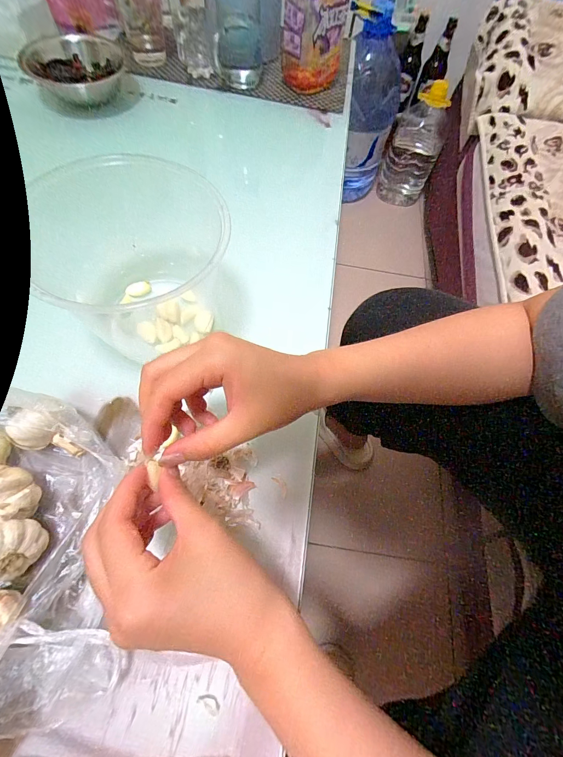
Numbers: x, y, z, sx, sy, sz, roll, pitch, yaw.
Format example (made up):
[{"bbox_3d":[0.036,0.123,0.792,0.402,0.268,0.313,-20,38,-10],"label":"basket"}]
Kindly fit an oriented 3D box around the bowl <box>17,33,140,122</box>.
[{"bbox_3d":[-0.320,-0.487,0.532,0.142,0.069,0.142,-9,65,-8],"label":"bowl"}]

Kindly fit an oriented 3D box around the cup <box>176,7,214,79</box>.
[{"bbox_3d":[-0.146,-0.562,0.555,0.056,0.072,0.064,-7,64,-7],"label":"cup"}]

